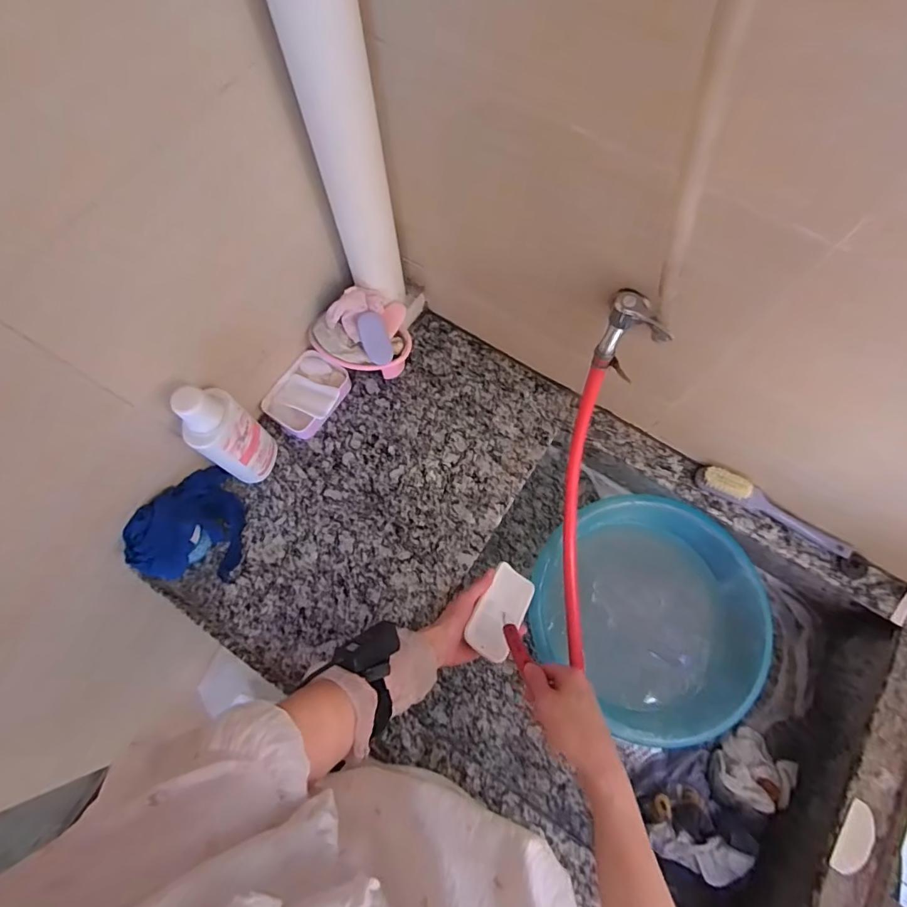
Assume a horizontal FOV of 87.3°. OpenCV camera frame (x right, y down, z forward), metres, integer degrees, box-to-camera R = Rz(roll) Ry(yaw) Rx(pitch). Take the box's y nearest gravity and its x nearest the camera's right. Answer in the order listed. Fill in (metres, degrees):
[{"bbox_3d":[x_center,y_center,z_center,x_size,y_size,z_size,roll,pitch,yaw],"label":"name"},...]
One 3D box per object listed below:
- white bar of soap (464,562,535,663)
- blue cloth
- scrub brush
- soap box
[{"bbox_3d":[0.069,0.221,0.667,0.063,0.020,0.134,30,46,9],"label":"white bar of soap"},{"bbox_3d":[-0.367,0.092,0.663,0.112,0.089,0.154,2,71,0],"label":"blue cloth"},{"bbox_3d":[0.471,0.084,0.697,0.225,0.044,0.031,27,73,8],"label":"scrub brush"},{"bbox_3d":[-0.228,-0.091,0.754,0.096,0.036,0.125,35,74,11],"label":"soap box"}]

